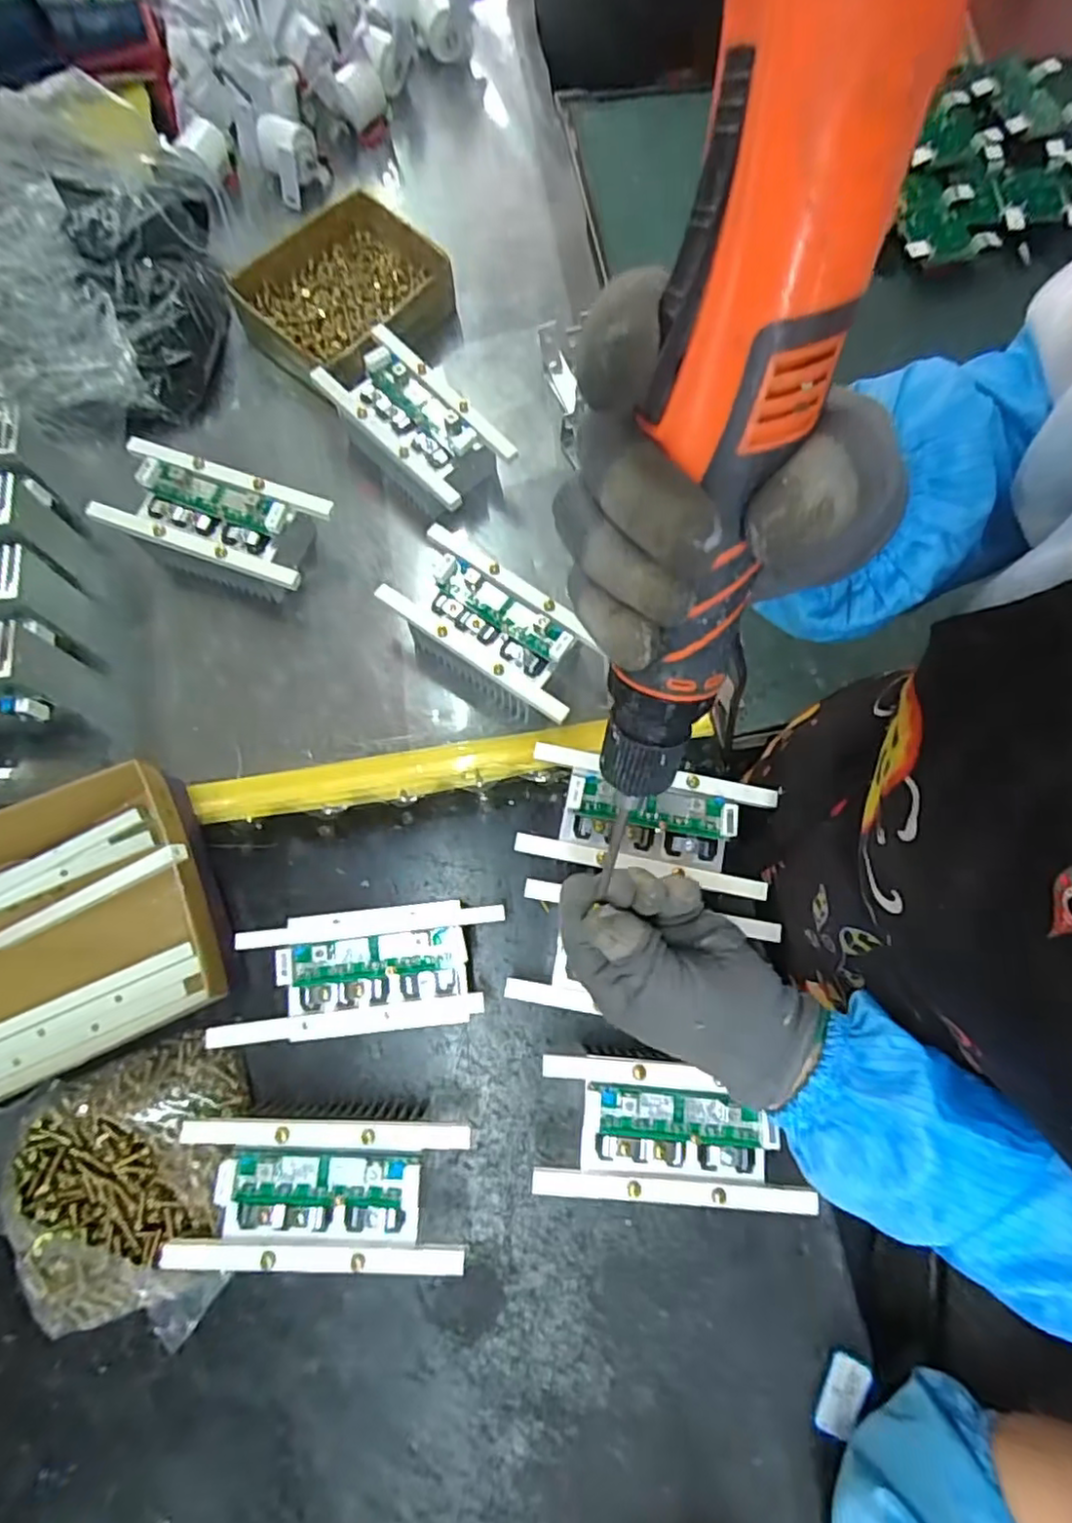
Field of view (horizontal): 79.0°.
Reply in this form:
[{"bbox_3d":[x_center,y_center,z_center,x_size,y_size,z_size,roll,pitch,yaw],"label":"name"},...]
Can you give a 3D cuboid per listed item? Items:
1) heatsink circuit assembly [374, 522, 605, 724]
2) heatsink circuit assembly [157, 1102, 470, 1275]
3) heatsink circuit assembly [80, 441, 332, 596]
[{"bbox_3d":[-0.033,-0.104,0.526,0.172,0.060,0.083,36,78,8],"label":"heatsink circuit assembly"},{"bbox_3d":[-0.133,0.275,0.428,0.172,0.057,0.082,2,76,0],"label":"heatsink circuit assembly"},{"bbox_3d":[-0.259,-0.193,0.543,0.167,0.063,0.085,17,76,3],"label":"heatsink circuit assembly"}]

